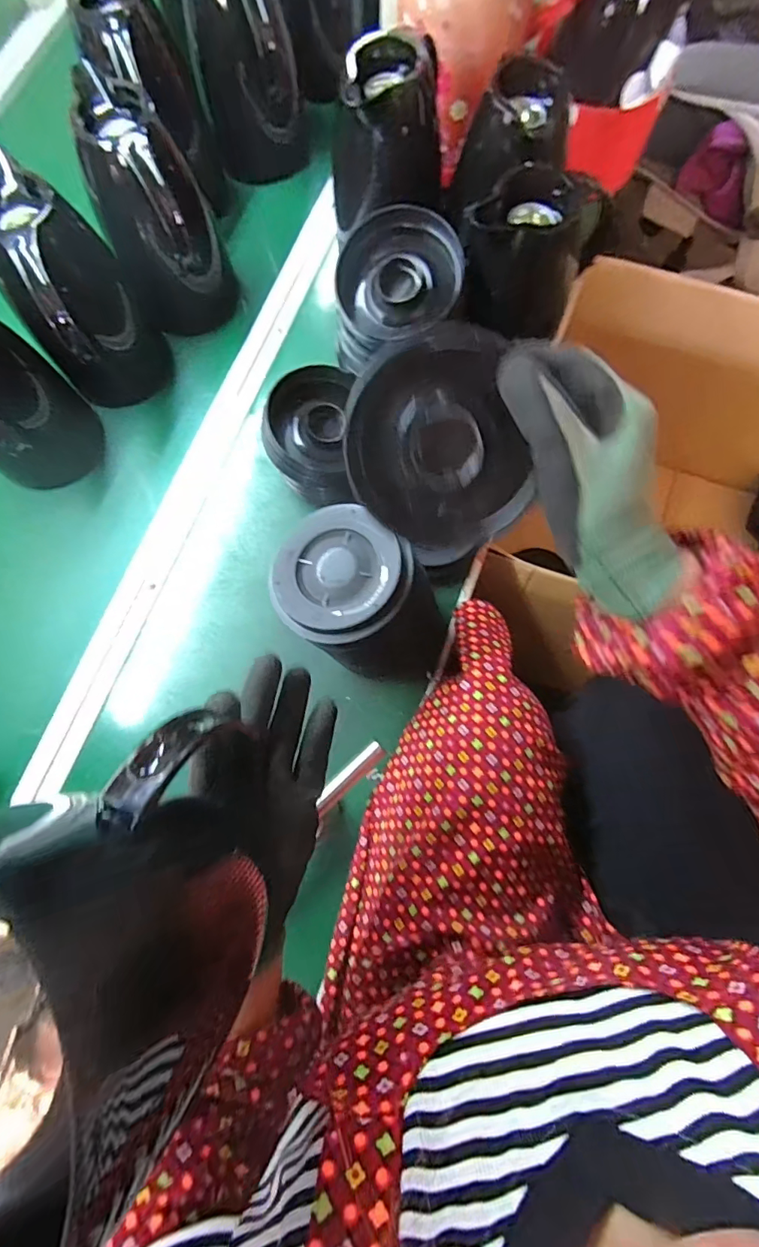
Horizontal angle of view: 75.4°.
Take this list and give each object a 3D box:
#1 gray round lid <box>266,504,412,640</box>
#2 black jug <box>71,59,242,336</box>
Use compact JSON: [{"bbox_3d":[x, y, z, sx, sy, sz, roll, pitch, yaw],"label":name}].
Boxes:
[{"bbox_3d":[-0.036,-0.043,0.405,0.113,0.026,0.109,0,77,1],"label":"gray round lid"},{"bbox_3d":[-0.237,-0.433,0.554,0.109,0.210,0.143,-13,77,-2],"label":"black jug"}]

